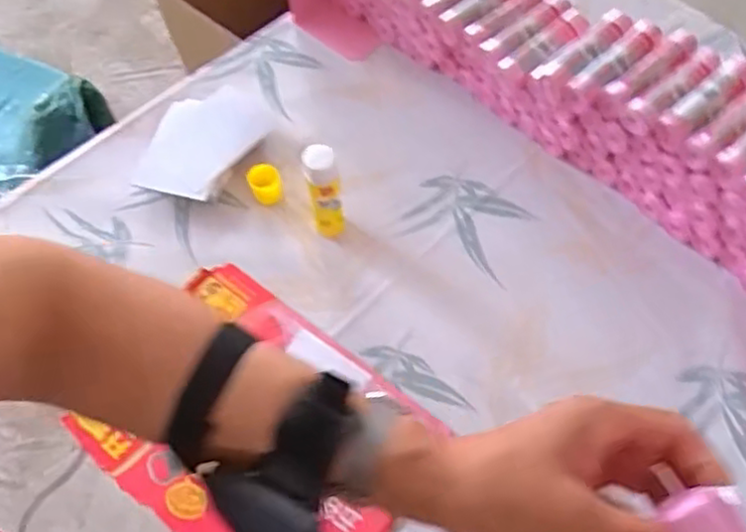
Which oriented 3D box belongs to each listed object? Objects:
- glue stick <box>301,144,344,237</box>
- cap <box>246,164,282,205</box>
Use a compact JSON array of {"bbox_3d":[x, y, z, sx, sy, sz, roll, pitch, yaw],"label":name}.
[{"bbox_3d":[-0.044,-0.066,0.643,0.028,0.113,0.028,-11,61,-4],"label":"glue stick"},{"bbox_3d":[-0.109,-0.082,0.696,0.030,0.030,0.034,-20,62,-9],"label":"cap"}]

